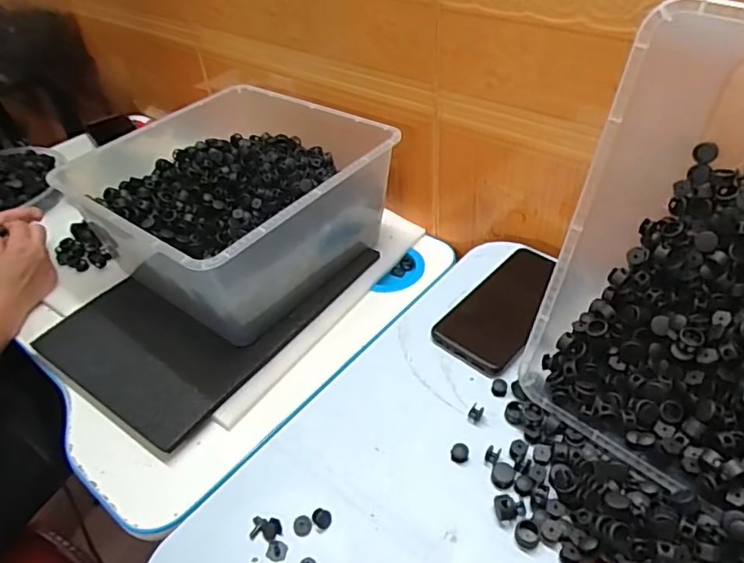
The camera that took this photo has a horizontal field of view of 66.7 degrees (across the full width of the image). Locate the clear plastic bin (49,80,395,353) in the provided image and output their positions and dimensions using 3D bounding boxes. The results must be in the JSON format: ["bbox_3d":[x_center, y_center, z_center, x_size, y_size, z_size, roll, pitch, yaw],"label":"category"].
[{"bbox_3d":[-0.158,-0.091,0.687,0.296,0.158,0.303,25,50,29],"label":"clear plastic bin"}]

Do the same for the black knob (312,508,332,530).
[{"bbox_3d":[-0.036,0.168,0.404,0.013,0.007,0.012,-3,44,3],"label":"black knob"}]

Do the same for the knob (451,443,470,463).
[{"bbox_3d":[0.069,0.133,0.440,0.013,0.008,0.013,4,45,11],"label":"knob"}]

